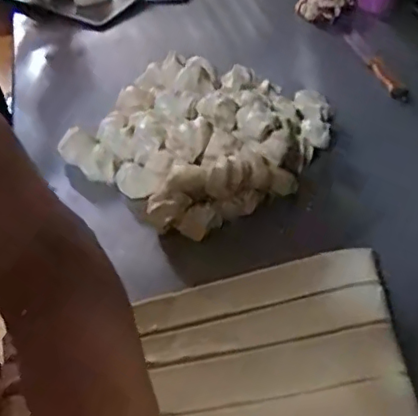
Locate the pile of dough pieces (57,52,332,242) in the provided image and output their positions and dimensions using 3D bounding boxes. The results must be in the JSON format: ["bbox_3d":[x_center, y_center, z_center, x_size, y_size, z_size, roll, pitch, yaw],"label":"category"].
[{"bbox_3d":[-0.013,-0.123,0.871,0.316,0.075,0.323,30,55,31],"label":"pile of dough pieces"}]

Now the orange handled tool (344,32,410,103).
[{"bbox_3d":[0.296,-0.258,1.046,0.021,0.018,0.187,-21,60,-15],"label":"orange handled tool"}]

